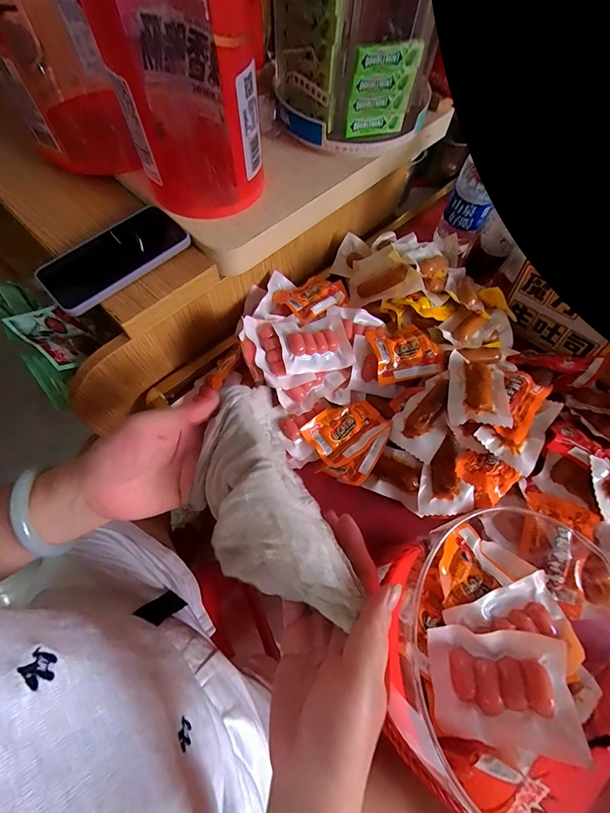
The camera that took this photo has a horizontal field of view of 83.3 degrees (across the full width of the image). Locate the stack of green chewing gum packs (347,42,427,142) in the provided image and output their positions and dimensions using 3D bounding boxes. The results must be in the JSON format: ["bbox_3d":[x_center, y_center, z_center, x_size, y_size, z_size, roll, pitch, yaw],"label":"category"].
[{"bbox_3d":[0.090,-0.366,0.400,0.077,0.084,0.005,-15,67,-9],"label":"stack of green chewing gum packs"}]

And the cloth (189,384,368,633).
[{"bbox_3d":[-0.036,0.075,0.269,0.089,0.075,0.188,-23,66,-13],"label":"cloth"}]

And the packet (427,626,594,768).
[{"bbox_3d":[0.134,0.192,0.235,0.087,0.015,0.063,-6,53,18],"label":"packet"}]

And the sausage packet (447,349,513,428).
[{"bbox_3d":[0.191,-0.022,0.379,0.059,0.020,0.102,6,49,18],"label":"sausage packet"}]

